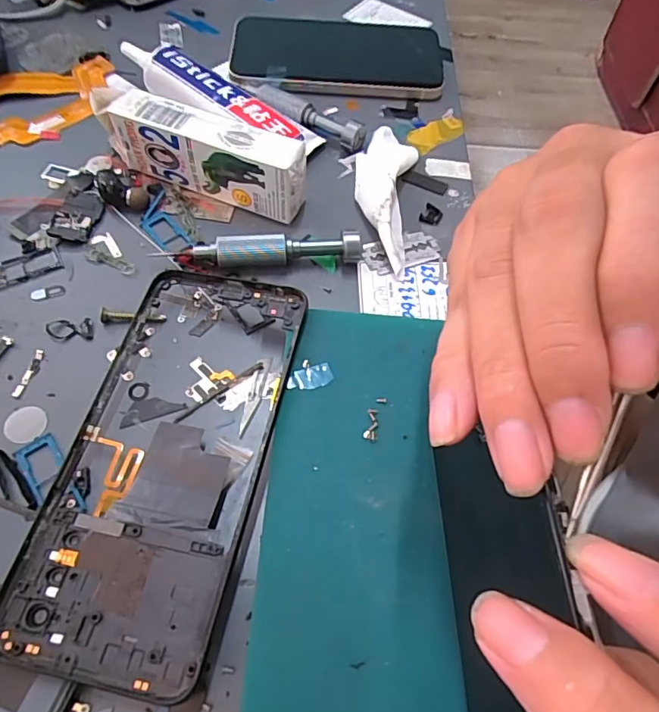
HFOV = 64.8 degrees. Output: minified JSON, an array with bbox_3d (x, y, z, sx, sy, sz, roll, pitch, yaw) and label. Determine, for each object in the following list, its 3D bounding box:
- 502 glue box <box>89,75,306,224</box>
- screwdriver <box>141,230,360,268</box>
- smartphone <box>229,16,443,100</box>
[{"bbox_3d":[-0.073,-0.112,0.283,0.124,0.040,0.022,21,59,9],"label":"502 glue box"},{"bbox_3d":[-0.034,-0.053,0.266,0.100,0.016,0.013,-4,59,-7],"label":"screwdriver"},{"bbox_3d":[0.007,-0.213,0.367,0.150,0.011,0.081,1,58,-4],"label":"smartphone"}]

